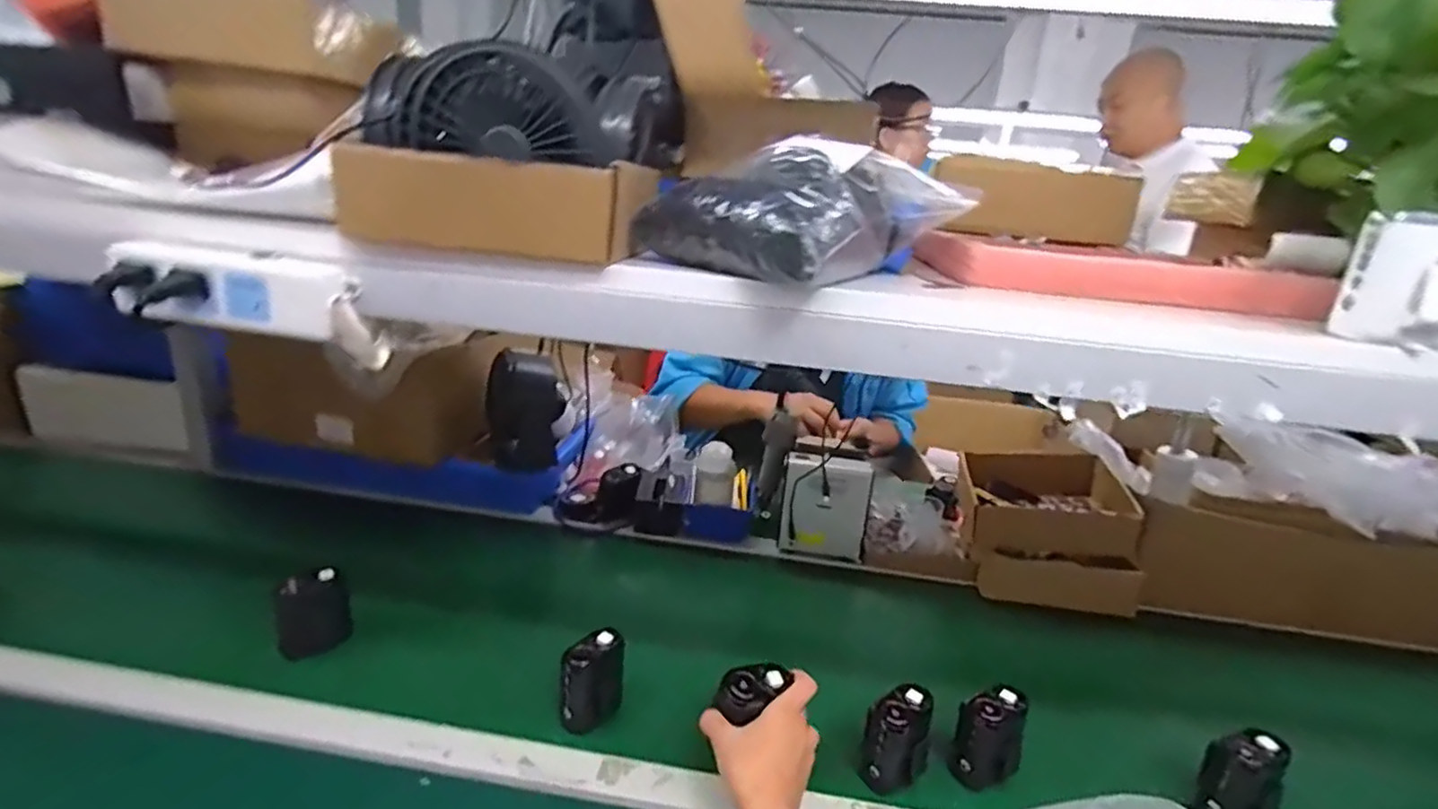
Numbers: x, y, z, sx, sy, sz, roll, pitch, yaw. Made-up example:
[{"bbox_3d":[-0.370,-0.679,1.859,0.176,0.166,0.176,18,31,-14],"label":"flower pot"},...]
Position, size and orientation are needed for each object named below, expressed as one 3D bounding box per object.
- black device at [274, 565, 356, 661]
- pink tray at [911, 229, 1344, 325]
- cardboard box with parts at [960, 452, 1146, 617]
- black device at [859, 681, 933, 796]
[{"bbox_3d":[-0.419,0.216,0.664,0.065,0.084,0.027,-13,26,-41],"label":"black device"},{"bbox_3d":[0.331,-0.109,0.540,0.322,0.036,0.050,8,20,6],"label":"pink tray"},{"bbox_3d":[0.477,0.177,0.959,0.232,0.156,0.185,9,20,11],"label":"cardboard box with parts"},{"bbox_3d":[0.166,0.312,0.601,0.059,0.074,0.065,15,22,25],"label":"black device"}]

